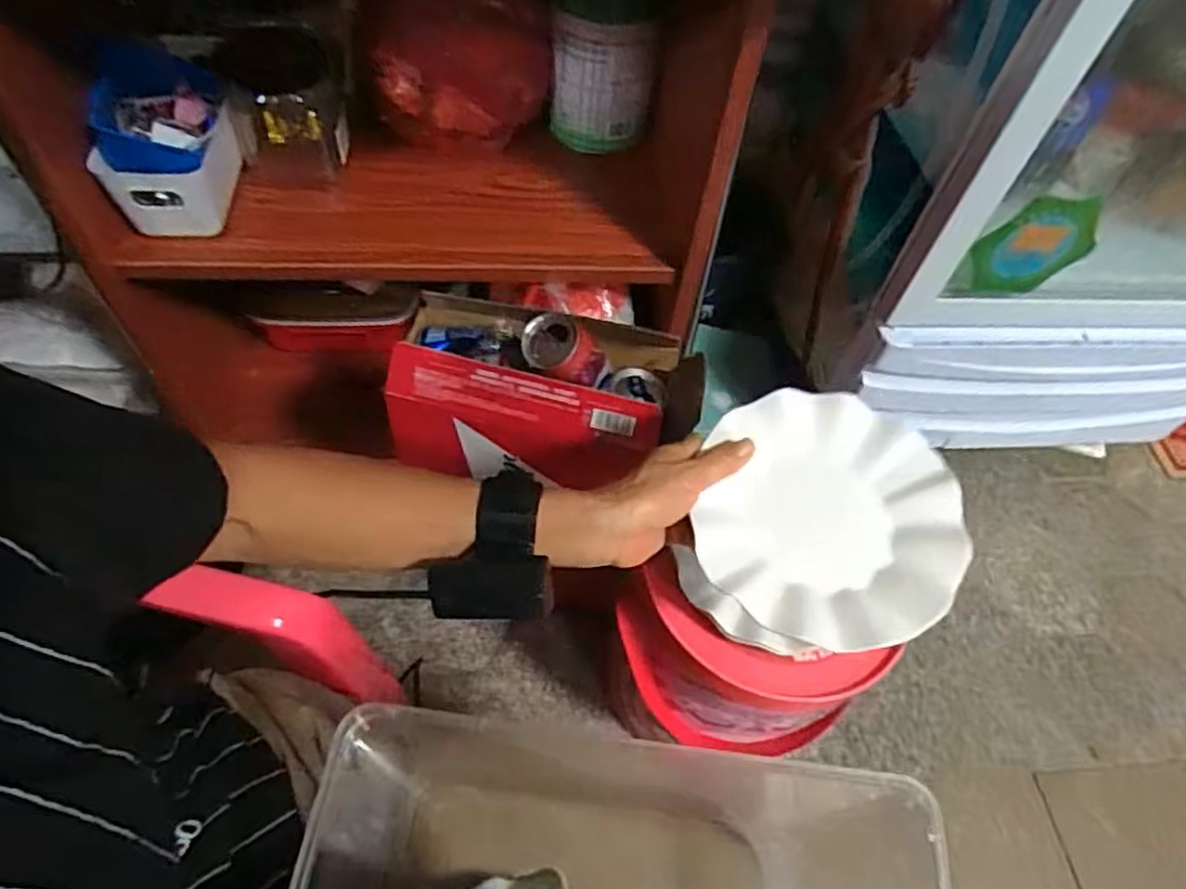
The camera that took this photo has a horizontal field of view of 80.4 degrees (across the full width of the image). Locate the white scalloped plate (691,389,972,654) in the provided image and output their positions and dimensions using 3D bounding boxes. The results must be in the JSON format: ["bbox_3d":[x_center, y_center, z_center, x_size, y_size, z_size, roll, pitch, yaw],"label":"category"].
[{"bbox_3d":[0.162,0.048,0.479,0.172,0.040,0.174,2,54,-3],"label":"white scalloped plate"}]

